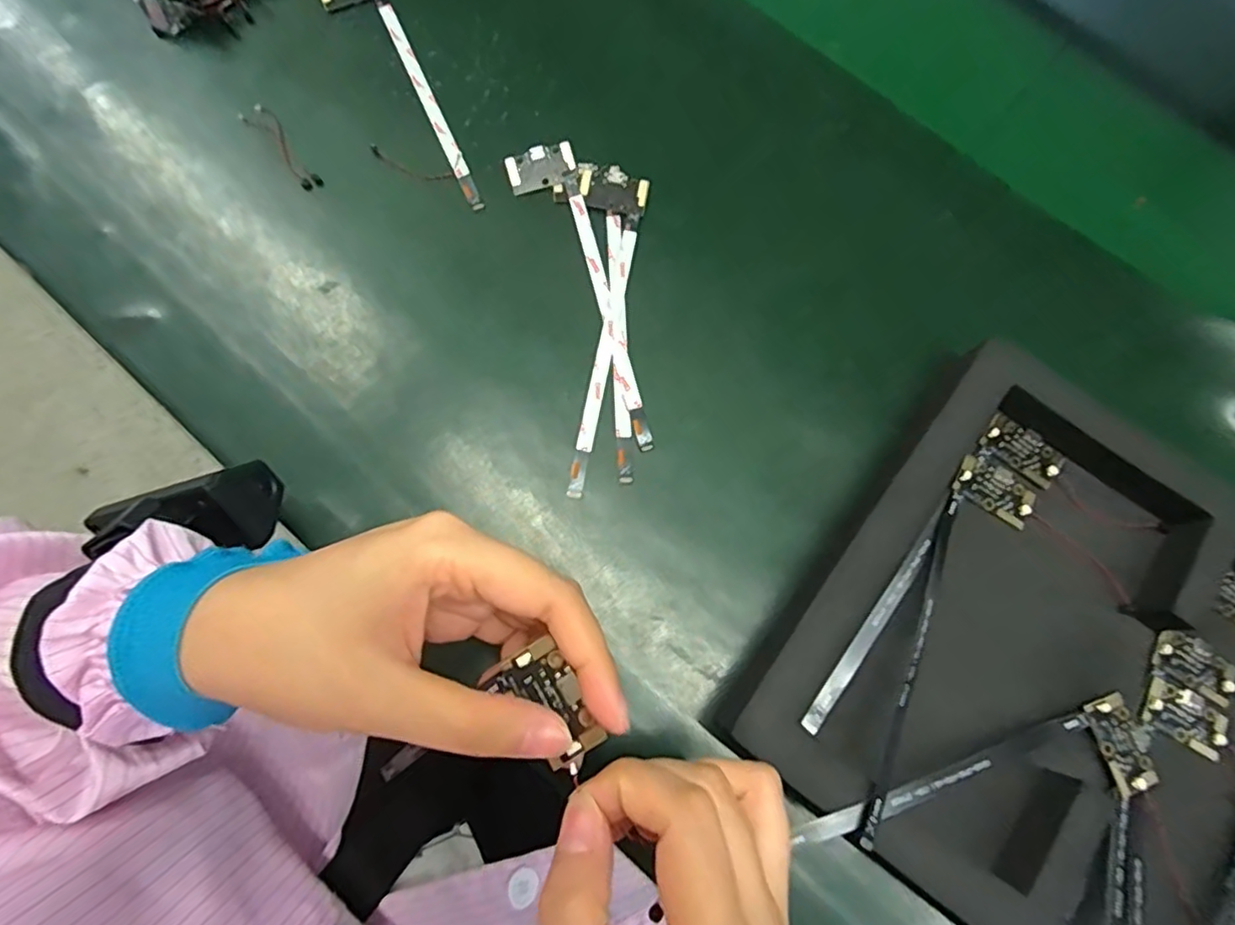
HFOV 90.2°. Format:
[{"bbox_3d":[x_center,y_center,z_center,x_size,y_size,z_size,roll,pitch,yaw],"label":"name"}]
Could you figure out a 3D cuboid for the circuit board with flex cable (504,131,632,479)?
[{"bbox_3d":[-0.013,-0.084,0.315,0.036,0.010,0.189,-18,75,-8],"label":"circuit board with flex cable"}]

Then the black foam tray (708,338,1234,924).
[{"bbox_3d":[0.290,0.168,0.241,0.474,0.035,0.248,37,75,8],"label":"black foam tray"}]

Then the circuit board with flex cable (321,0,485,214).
[{"bbox_3d":[-0.126,-0.209,0.343,0.041,0.008,0.176,-23,75,-9],"label":"circuit board with flex cable"}]

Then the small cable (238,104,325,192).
[{"bbox_3d":[-0.179,-0.171,0.333,0.016,0.006,0.062,-41,79,-13],"label":"small cable"}]

